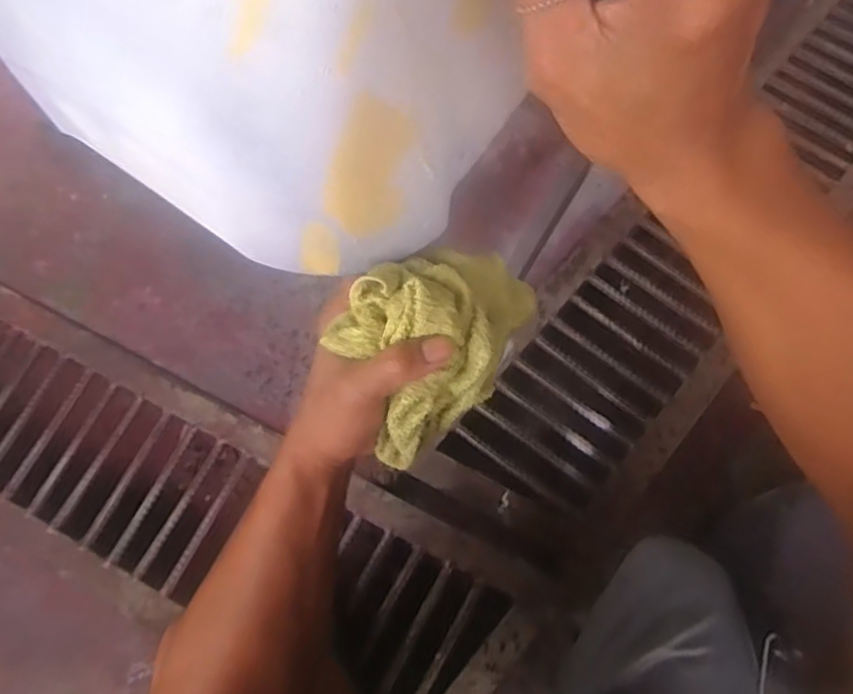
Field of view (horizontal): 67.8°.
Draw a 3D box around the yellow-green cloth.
[{"bbox_3d":[0.007,-0.005,0.385,0.134,0.097,0.083,-42,73,-13],"label":"yellow-green cloth"}]

